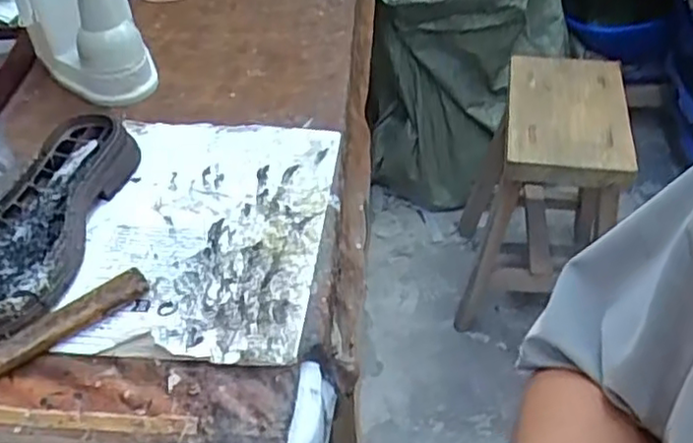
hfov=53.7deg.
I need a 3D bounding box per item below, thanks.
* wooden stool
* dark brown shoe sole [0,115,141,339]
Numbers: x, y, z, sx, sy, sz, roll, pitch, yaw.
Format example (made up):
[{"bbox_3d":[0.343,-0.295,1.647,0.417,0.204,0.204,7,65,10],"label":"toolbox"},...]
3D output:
[{"bbox_3d":[0.387,-0.043,1.306,0.280,0.445,0.325,5,44,7],"label":"wooden stool"},{"bbox_3d":[-0.266,-0.003,0.603,0.099,0.041,0.257,8,44,7],"label":"dark brown shoe sole"}]

